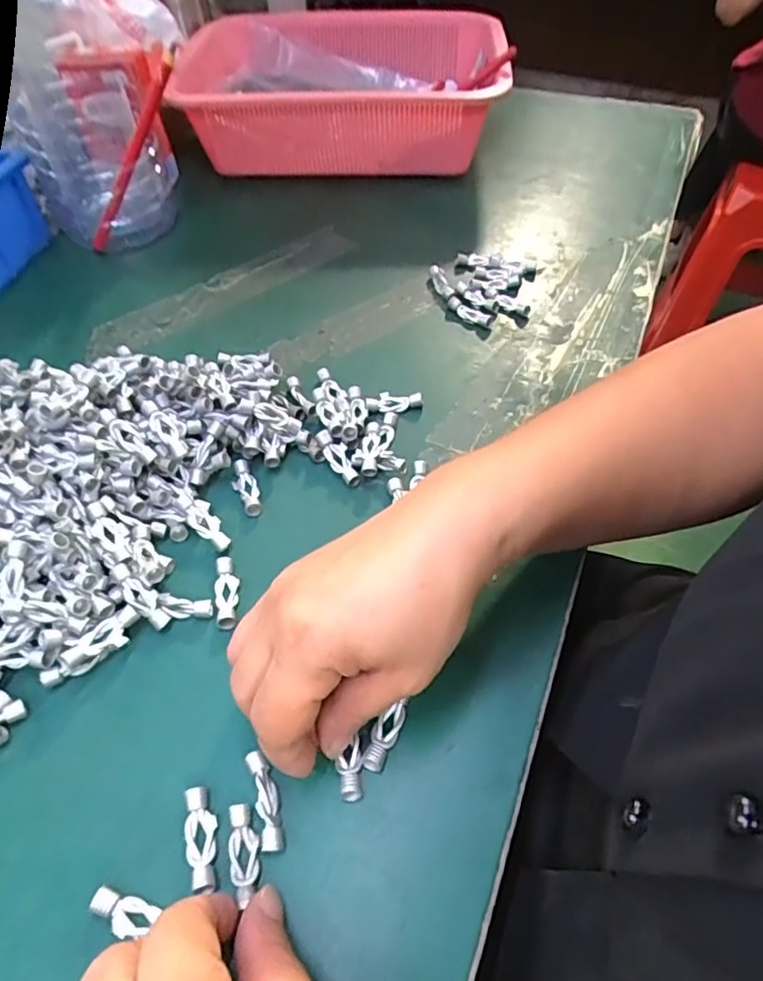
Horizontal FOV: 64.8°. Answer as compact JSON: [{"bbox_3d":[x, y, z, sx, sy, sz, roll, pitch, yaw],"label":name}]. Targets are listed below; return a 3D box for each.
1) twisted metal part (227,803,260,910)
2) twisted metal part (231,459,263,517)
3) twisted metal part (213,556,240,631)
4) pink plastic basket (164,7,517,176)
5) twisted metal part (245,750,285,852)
[{"bbox_3d":[-0.054,0.140,0.234,0.012,0.006,0.033,-11,53,-7],"label":"twisted metal part"},{"bbox_3d":[-0.077,-0.002,0.344,0.013,0.009,0.037,-18,54,-12],"label":"twisted metal part"},{"bbox_3d":[-0.079,0.051,0.303,0.011,0.007,0.038,-7,52,-4],"label":"twisted metal part"},{"bbox_3d":[-0.032,-0.382,0.583,0.277,0.095,0.226,4,52,4],"label":"pink plastic basket"},{"bbox_3d":[-0.047,0.125,0.243,0.008,0.009,0.038,-15,53,-10],"label":"twisted metal part"}]

